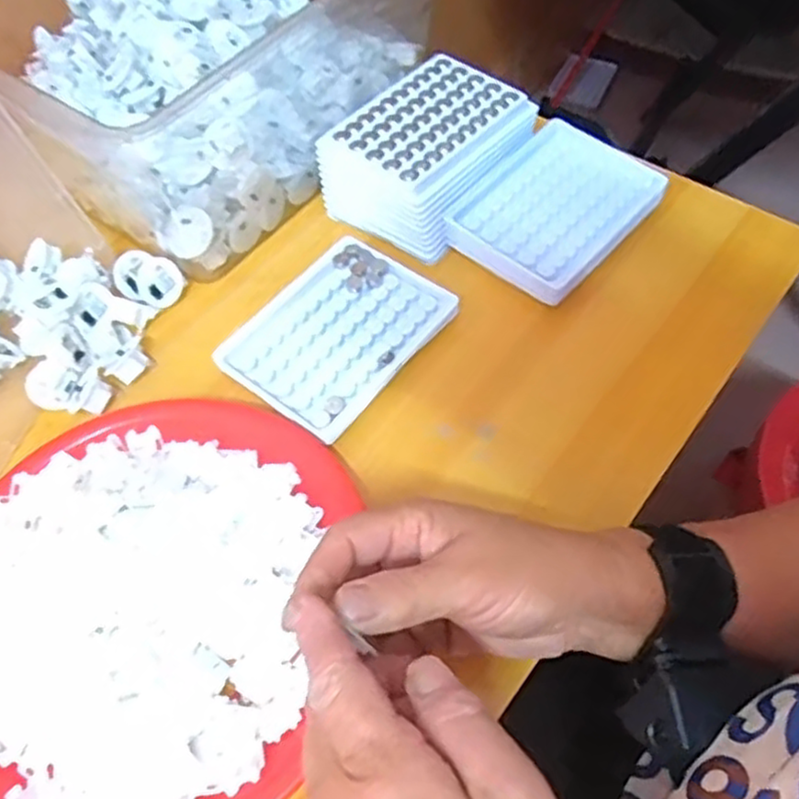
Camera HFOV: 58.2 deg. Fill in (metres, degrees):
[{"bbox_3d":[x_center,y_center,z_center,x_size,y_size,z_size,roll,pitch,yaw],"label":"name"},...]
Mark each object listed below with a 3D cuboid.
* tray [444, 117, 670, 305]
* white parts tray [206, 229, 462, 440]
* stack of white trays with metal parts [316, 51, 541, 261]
[{"bbox_3d":[0.106,-0.131,0.491,0.096,0.027,0.125,38,66,19],"label":"tray"},{"bbox_3d":[-0.039,-0.044,0.453,0.099,0.010,0.129,36,66,18],"label":"white parts tray"},{"bbox_3d":[0.019,-0.175,0.507,0.099,0.058,0.125,33,64,17],"label":"stack of white trays with metal parts"}]

